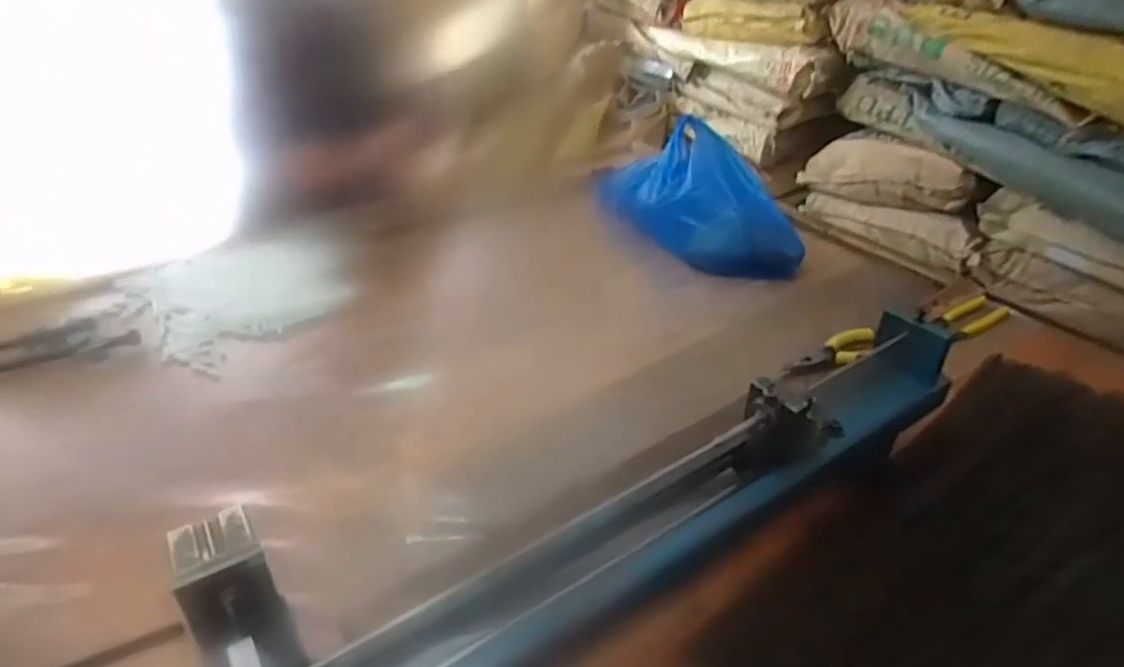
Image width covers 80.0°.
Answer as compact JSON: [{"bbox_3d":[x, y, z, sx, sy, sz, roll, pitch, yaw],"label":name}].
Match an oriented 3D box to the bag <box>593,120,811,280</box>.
[{"bbox_3d":[0.216,-0.216,1.099,0.173,0.165,0.357,-19,39,-25],"label":"bag"}]

